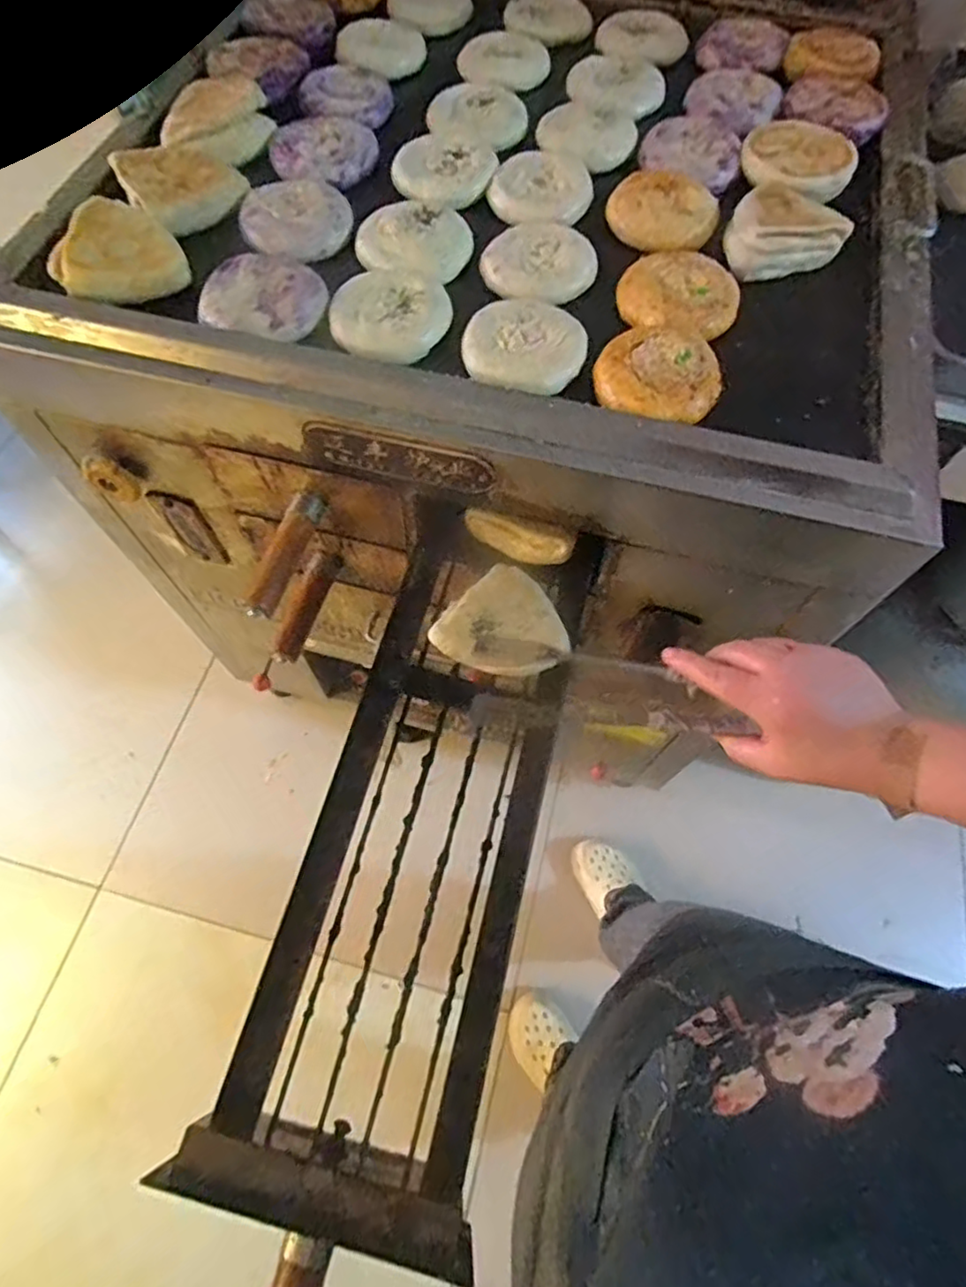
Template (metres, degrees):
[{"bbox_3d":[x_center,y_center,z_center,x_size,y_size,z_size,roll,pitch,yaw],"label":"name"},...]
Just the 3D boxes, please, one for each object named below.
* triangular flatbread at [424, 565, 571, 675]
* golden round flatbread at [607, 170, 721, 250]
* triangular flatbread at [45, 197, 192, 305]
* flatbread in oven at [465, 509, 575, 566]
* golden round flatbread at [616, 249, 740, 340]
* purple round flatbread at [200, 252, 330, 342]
[{"bbox_3d":[0.022,-0.014,0.568,0.098,0.022,0.105,37,71,15],"label":"triangular flatbread"},{"bbox_3d":[0.172,-0.416,0.612,0.099,0.024,0.086,40,72,16],"label":"golden round flatbread"},{"bbox_3d":[-0.317,-0.348,0.567,0.110,0.022,0.098,12,67,5],"label":"triangular flatbread"},{"bbox_3d":[0.033,-0.102,0.616,0.108,0.043,0.019,18,67,8],"label":"flatbread in oven"},{"bbox_3d":[0.173,-0.309,0.561,0.101,0.021,0.084,18,67,8],"label":"golden round flatbread"},{"bbox_3d":[-0.192,-0.301,0.550,0.102,0.014,0.095,0,66,0],"label":"purple round flatbread"}]

